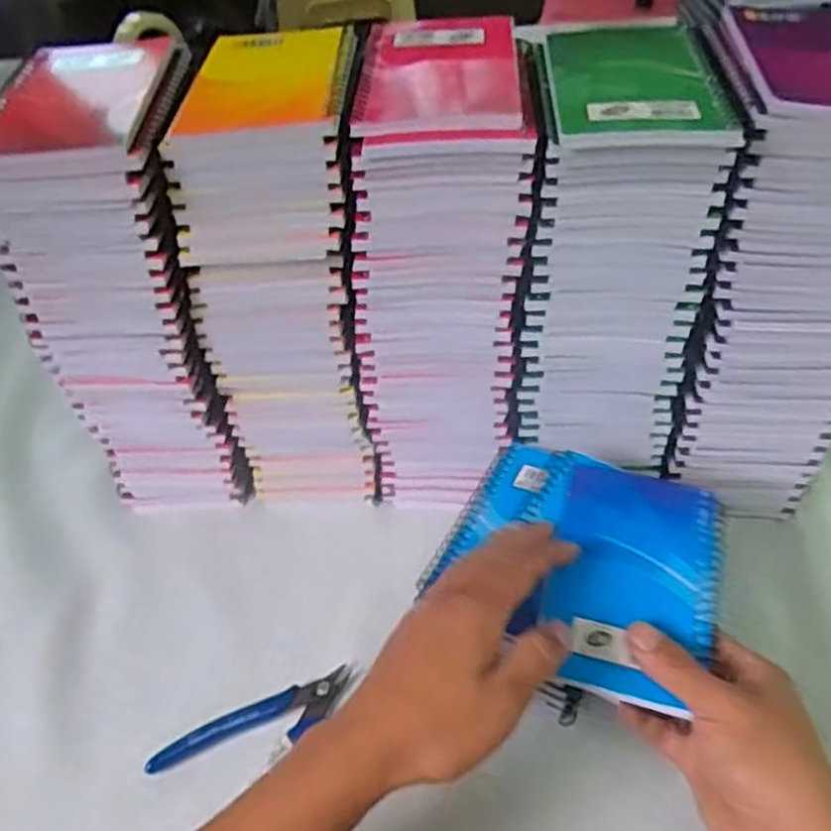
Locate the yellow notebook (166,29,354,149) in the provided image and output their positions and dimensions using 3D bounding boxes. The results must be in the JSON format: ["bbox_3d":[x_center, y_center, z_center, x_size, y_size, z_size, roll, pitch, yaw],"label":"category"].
[{"bbox_3d":[-0.076,-0.180,0.419,0.083,0.006,0.119,-1,47,3],"label":"yellow notebook"}]

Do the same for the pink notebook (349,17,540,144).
[{"bbox_3d":[0.014,-0.180,0.415,0.082,0.007,0.136,-1,47,4],"label":"pink notebook"}]

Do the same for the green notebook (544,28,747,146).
[{"bbox_3d":[0.107,-0.167,0.395,0.079,0.009,0.122,0,47,4],"label":"green notebook"}]

